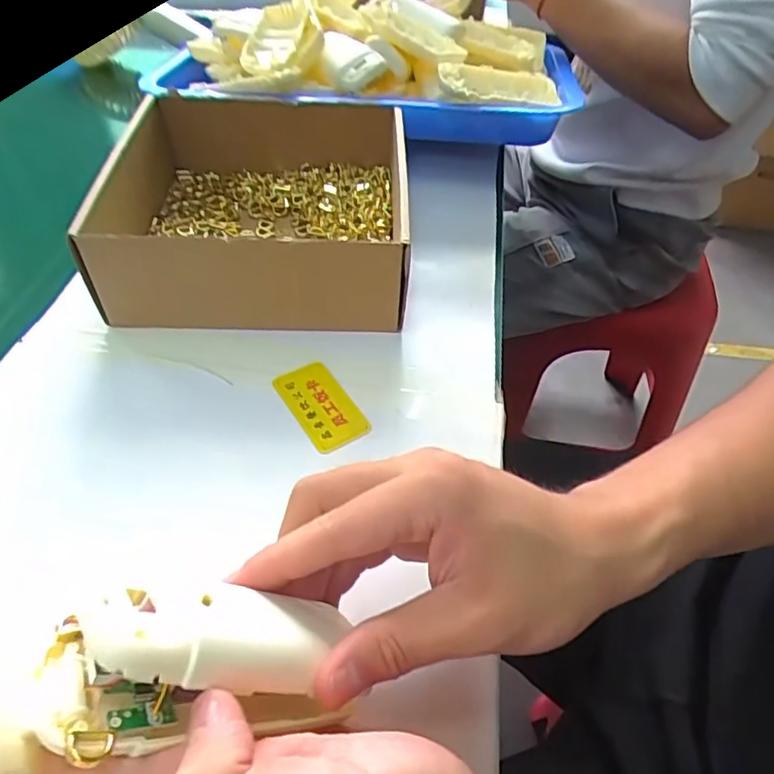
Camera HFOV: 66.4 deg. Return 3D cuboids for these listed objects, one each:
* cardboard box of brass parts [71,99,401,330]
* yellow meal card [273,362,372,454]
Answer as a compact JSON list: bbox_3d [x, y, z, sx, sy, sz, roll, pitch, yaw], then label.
[{"bbox_3d":[-0.088,-0.141,0.442,0.194,0.068,0.208,0,49,-1],"label":"cardboard box of brass parts"},{"bbox_3d":[-0.040,0.011,0.359,0.034,0.004,0.066,-26,54,-22],"label":"yellow meal card"}]

